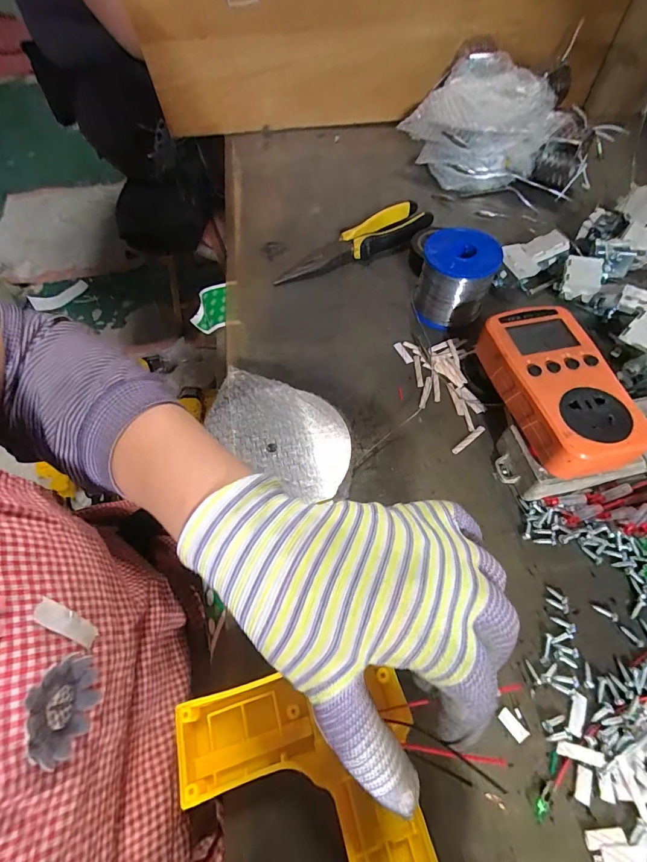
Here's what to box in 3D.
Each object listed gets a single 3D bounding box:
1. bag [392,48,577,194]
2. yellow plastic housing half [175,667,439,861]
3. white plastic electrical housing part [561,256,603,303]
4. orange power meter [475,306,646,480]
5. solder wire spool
[{"bbox_3d":[0.200,-0.392,0.498,0.179,0.078,0.180,13,62,9],"label":"bag"},{"bbox_3d":[-0.007,0.196,0.181,0.119,0.031,0.136,-11,61,-2],"label":"yellow plastic housing half"},{"bbox_3d":[0.250,-0.148,0.373,0.034,0.010,0.042,14,91,2],"label":"white plastic electrical housing part"},{"bbox_3d":[0.162,-0.033,0.270,0.067,0.031,0.126,-12,61,-4],"label":"orange power meter"},{"bbox_3d":[0.124,-0.144,0.361,0.062,0.057,0.063,2,61,3],"label":"solder wire spool"}]

